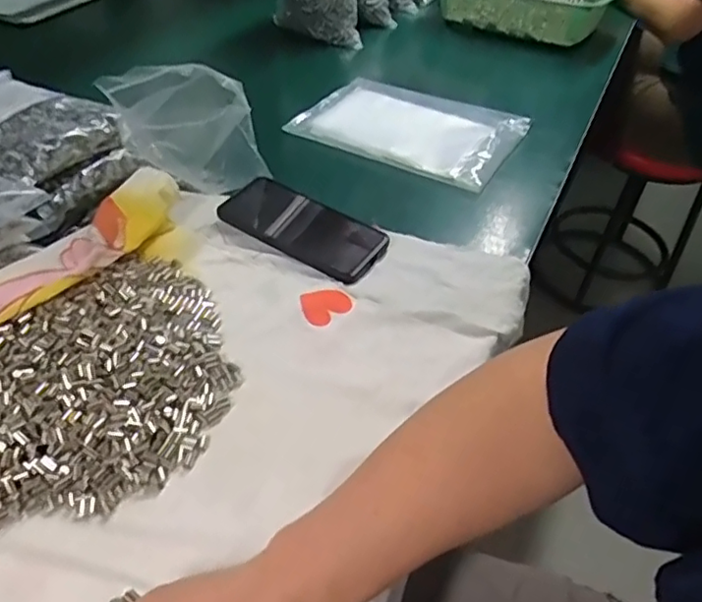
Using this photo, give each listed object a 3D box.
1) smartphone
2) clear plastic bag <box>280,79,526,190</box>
[{"bbox_3d":[-0.047,-0.077,0.616,0.170,0.014,0.082,31,49,24],"label":"smartphone"},{"bbox_3d":[0.072,-0.226,0.783,0.267,0.021,0.182,22,46,16],"label":"clear plastic bag"}]

